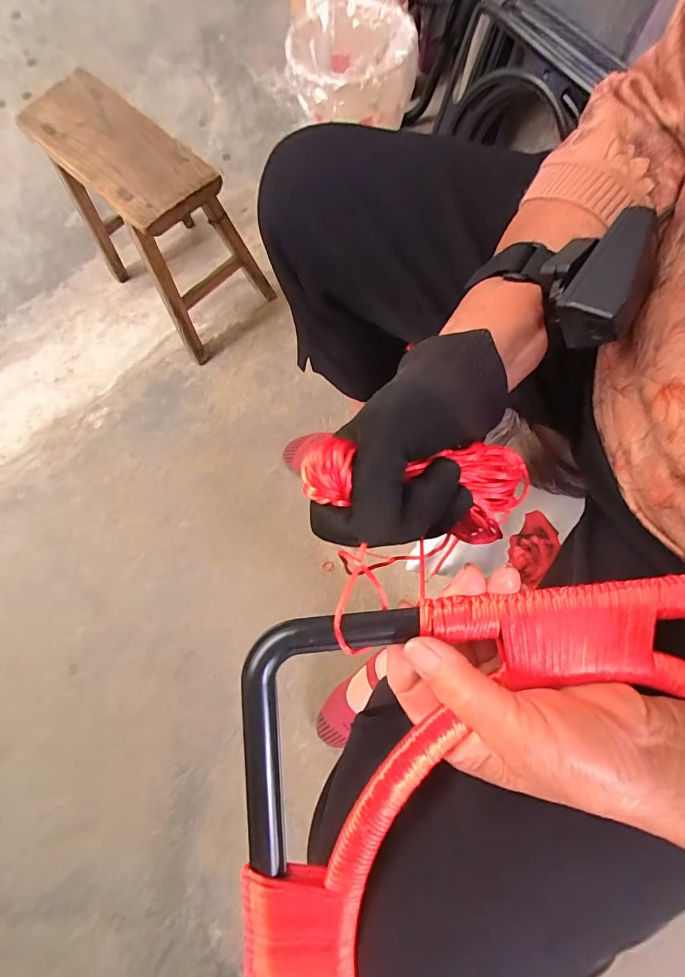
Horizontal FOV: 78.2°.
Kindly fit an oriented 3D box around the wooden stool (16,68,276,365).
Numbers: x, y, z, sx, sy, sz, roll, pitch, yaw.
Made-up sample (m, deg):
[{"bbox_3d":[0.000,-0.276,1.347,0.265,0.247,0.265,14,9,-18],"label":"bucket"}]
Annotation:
[{"bbox_3d":[-0.333,-0.472,0.755,0.340,0.299,0.192,44,78,11],"label":"wooden stool"}]

